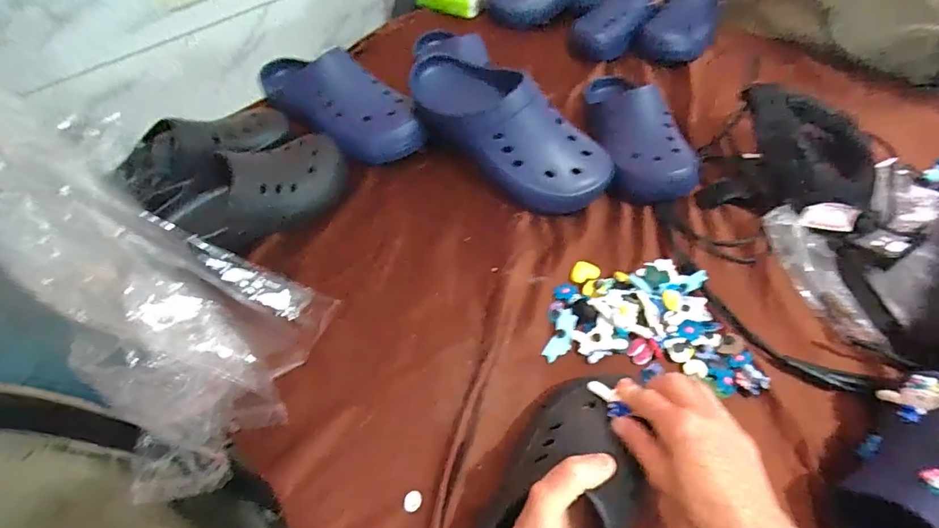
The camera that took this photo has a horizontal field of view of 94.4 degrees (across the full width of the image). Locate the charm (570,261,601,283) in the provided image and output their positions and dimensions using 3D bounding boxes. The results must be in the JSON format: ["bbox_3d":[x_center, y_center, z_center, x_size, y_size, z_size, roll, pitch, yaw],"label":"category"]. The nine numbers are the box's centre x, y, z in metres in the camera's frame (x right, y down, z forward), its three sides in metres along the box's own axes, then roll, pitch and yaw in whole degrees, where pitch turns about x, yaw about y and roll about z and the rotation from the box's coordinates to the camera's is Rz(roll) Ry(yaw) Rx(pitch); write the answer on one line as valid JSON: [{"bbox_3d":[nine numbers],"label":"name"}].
[{"bbox_3d":[0.140,0.011,0.522,0.033,0.006,0.026,14,54,9],"label":"charm"}]

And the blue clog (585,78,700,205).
[{"bbox_3d":[0.231,-0.187,0.611,0.101,0.088,0.214,-5,54,-5],"label":"blue clog"}]

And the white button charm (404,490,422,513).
[{"bbox_3d":[-0.051,0.213,0.390,0.014,0.004,0.017,30,59,19],"label":"white button charm"}]

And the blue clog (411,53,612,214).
[{"bbox_3d":[0.045,-0.179,0.558,0.299,0.111,0.104,36,61,7],"label":"blue clog"}]

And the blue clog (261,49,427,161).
[{"bbox_3d":[-0.201,-0.254,0.653,0.296,0.083,0.123,37,61,23],"label":"blue clog"}]

